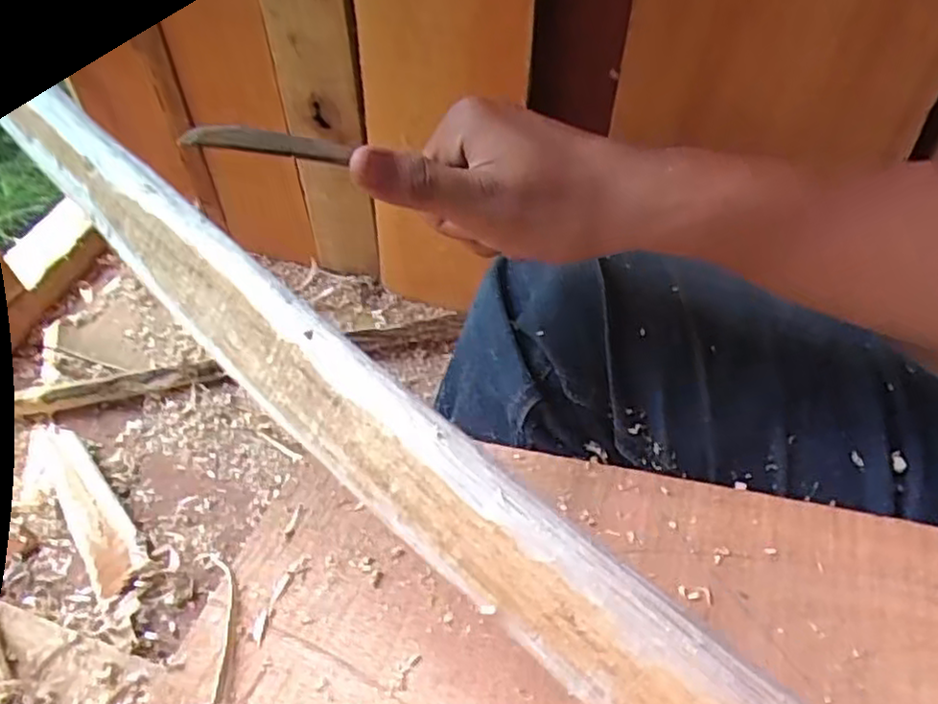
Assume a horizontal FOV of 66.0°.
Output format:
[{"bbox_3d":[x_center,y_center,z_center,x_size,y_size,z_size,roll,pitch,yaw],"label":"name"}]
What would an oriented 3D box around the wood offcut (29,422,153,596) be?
[{"bbox_3d":[-0.267,0.101,0.505,0.036,0.014,0.154,-31,58,-21],"label":"wood offcut"}]

